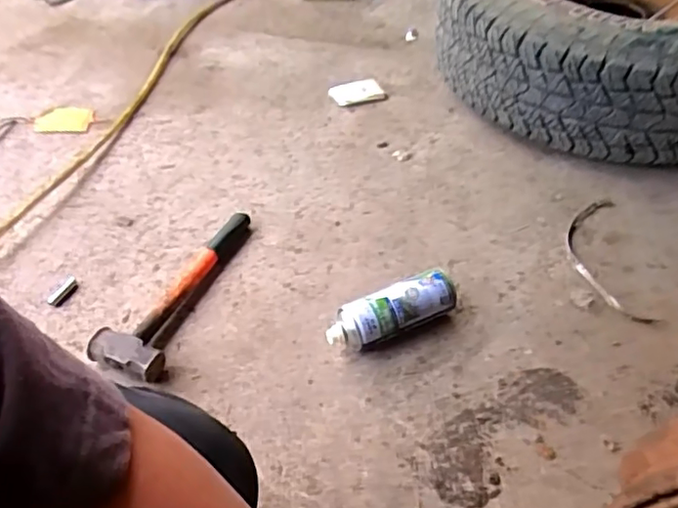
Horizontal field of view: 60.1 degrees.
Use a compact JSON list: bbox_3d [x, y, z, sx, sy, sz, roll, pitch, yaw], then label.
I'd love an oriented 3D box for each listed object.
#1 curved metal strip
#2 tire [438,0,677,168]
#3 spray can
[{"bbox_3d":[0.419,0.005,0.937,0.097,0.010,0.253,2,48,3],"label":"curved metal strip"},{"bbox_3d":[0.527,-0.399,1.100,0.498,0.220,0.576,-31,55,-27],"label":"tire"},{"bbox_3d":[0.073,0.085,0.815,0.188,0.068,0.063,-15,49,-15],"label":"spray can"}]

